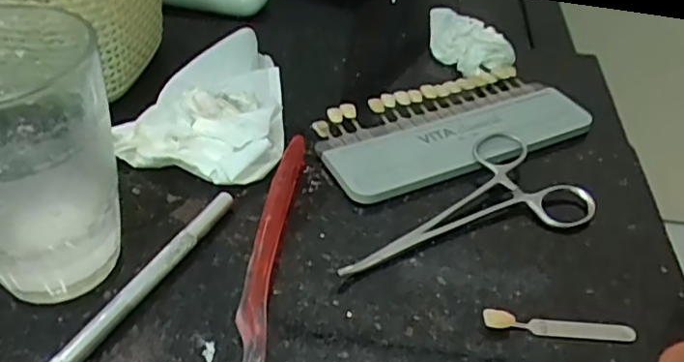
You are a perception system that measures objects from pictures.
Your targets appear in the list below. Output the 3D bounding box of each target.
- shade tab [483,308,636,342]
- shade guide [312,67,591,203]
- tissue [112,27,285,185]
[{"bbox_3d":[0.081,0.054,0.225,0.056,0.005,0.007,4,39,1],"label":"shade tab"},{"bbox_3d":[0.057,-0.028,0.318,0.141,0.013,0.068,-15,43,-21],"label":"shade guide"},{"bbox_3d":[-0.067,-0.043,0.319,0.077,0.025,0.116,5,39,2],"label":"tissue"}]

